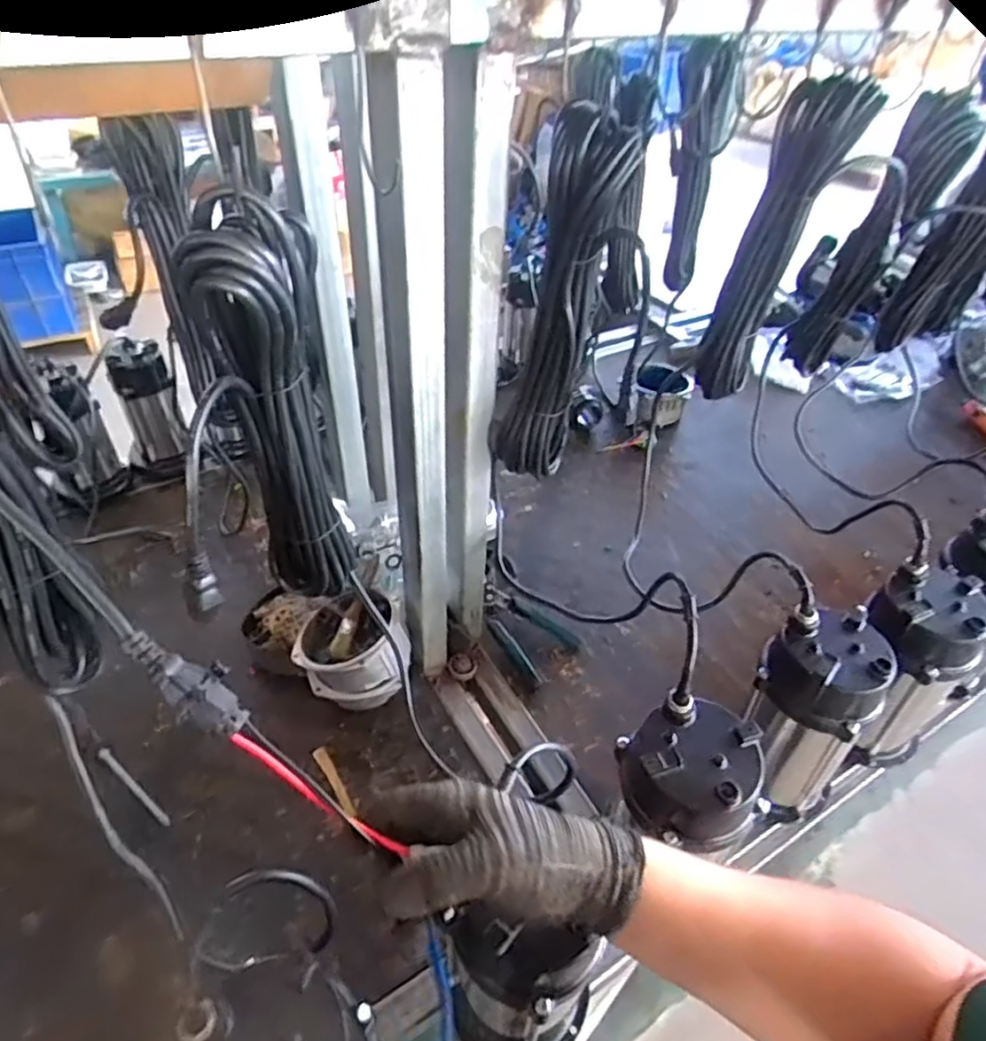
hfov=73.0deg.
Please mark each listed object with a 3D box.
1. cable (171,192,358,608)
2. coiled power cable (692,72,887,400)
[{"bbox_3d":[-0.160,-0.056,0.506,0.080,0.338,0.065,-7,43,-13],"label":"cable"},{"bbox_3d":[0.310,-0.290,0.740,0.093,0.328,0.053,20,44,16],"label":"coiled power cable"}]

